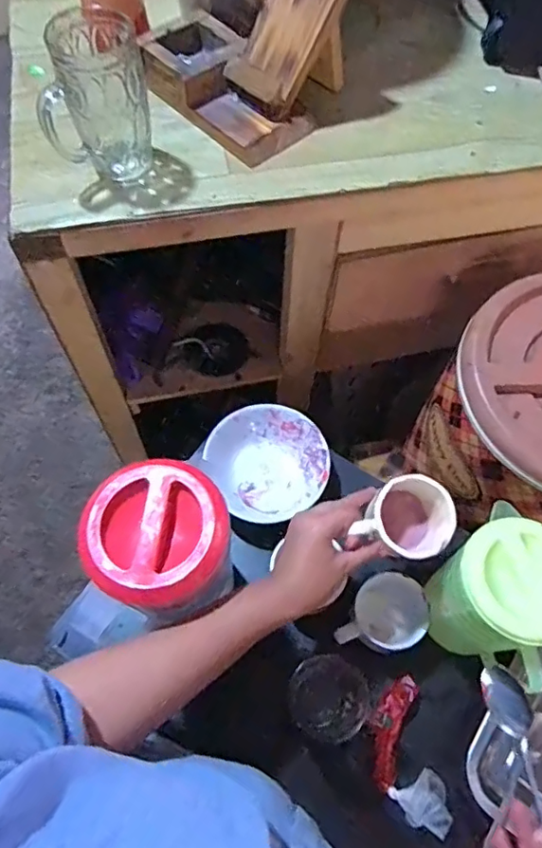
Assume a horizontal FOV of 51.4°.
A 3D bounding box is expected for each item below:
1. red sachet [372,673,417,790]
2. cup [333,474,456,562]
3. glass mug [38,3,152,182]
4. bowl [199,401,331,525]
[{"bbox_3d":[0.127,0.325,0.602,0.035,0.008,0.109,19,65,9],"label":"red sachet"},{"bbox_3d":[0.133,0.102,0.558,0.094,0.070,0.074,-35,68,-16],"label":"cup"},{"bbox_3d":[-0.169,-0.309,0.537,0.096,0.130,0.081,-16,65,-8],"label":"glass mug"},{"bbox_3d":[-0.004,0.051,0.728,0.140,0.051,0.145,0,64,0],"label":"bowl"}]

